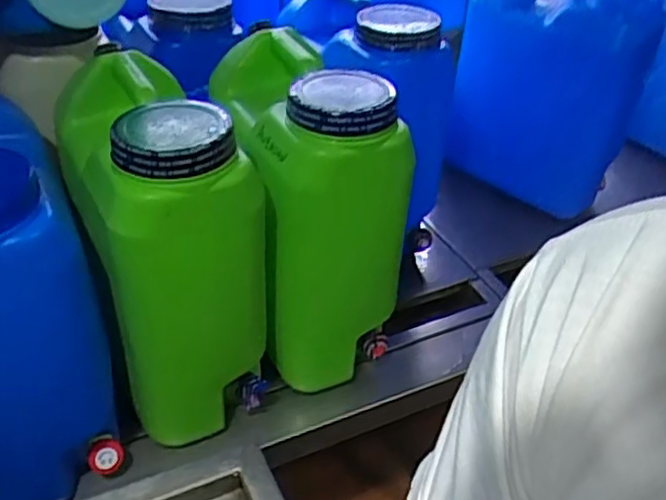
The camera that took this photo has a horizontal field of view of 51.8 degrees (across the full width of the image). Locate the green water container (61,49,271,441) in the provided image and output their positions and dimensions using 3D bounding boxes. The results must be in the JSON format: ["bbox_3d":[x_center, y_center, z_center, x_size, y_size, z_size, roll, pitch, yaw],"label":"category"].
[{"bbox_3d":[-0.209,-0.011,0.849,0.173,0.395,0.280,-16,42,-23],"label":"green water container"}]

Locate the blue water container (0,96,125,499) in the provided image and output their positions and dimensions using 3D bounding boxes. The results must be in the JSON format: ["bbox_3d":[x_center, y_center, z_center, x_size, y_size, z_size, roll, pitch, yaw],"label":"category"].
[{"bbox_3d":[-0.374,0.051,0.782,0.169,0.409,0.282,-17,42,-24],"label":"blue water container"}]

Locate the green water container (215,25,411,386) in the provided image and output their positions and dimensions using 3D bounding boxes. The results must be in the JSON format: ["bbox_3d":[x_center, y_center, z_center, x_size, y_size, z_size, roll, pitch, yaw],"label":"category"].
[{"bbox_3d":[-0.039,-0.067,0.934,0.183,0.394,0.288,-11,40,-18],"label":"green water container"}]

